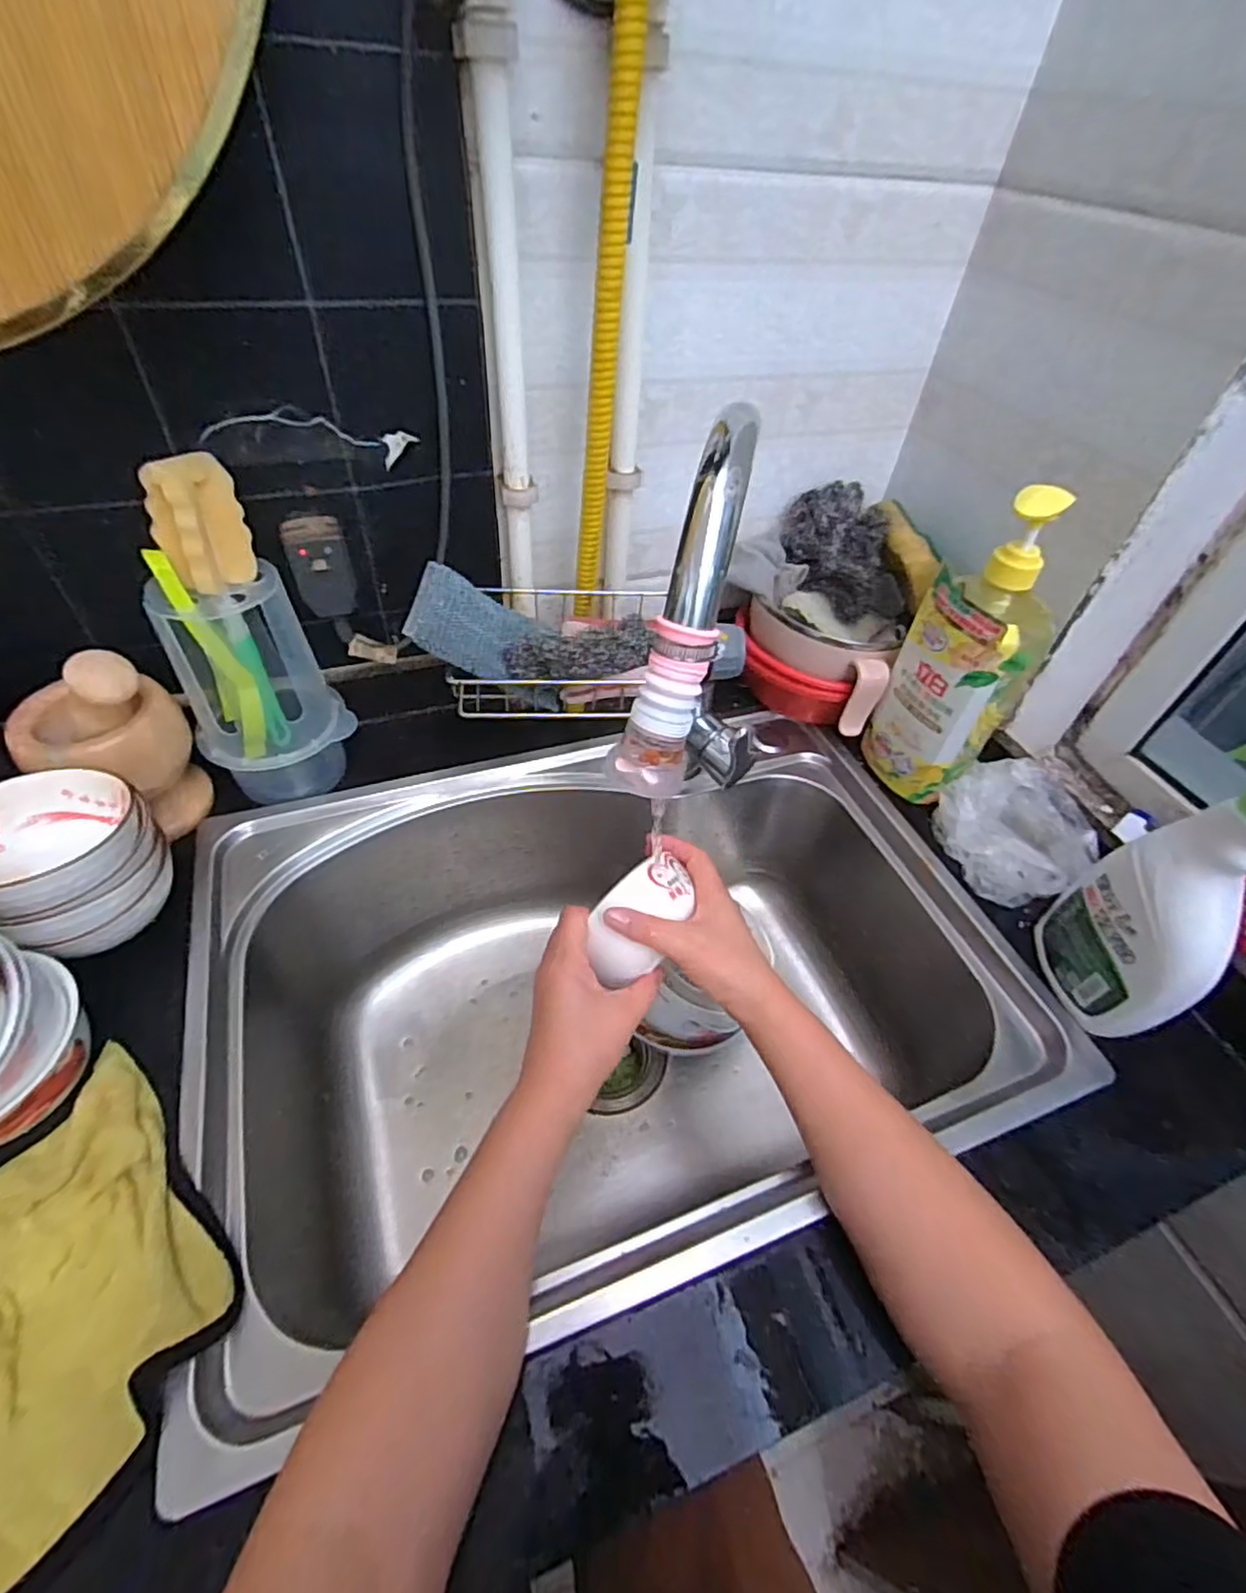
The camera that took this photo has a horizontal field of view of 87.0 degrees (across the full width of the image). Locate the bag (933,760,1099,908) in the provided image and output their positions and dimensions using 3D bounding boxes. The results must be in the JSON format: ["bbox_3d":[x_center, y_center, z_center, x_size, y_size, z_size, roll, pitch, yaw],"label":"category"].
[{"bbox_3d":[0.330,0.024,0.555,0.089,0.057,0.112,-7,50,-11],"label":"bag"}]

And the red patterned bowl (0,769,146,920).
[{"bbox_3d":[-0.367,0.029,0.418,0.099,0.048,0.106,2,48,-3],"label":"red patterned bowl"}]

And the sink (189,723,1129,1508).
[{"bbox_3d":[-0.015,0.172,0.582,0.573,0.227,0.425,-13,51,-16],"label":"sink"}]

